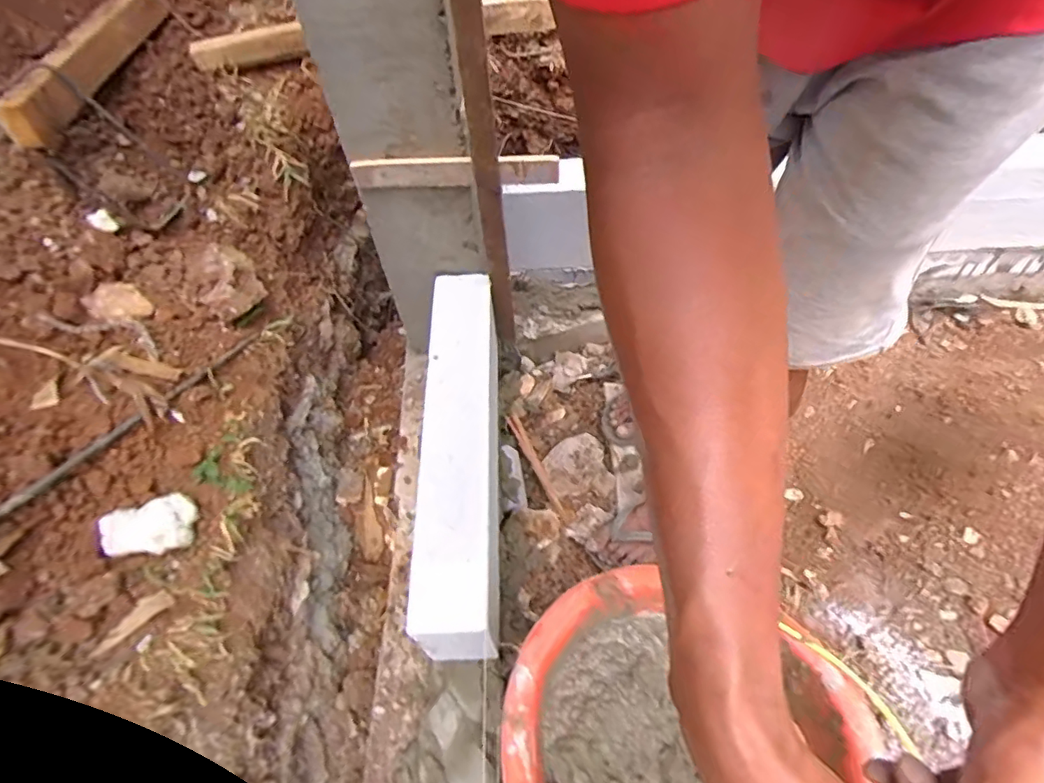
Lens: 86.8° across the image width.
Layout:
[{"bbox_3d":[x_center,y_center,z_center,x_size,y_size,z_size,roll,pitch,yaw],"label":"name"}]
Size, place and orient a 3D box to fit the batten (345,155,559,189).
[{"bbox_3d":[-0.096,-0.321,0.810,0.294,0.053,0.023,0,55,5],"label":"batten"}]

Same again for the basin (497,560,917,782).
[{"bbox_3d":[0.112,0.305,0.469,0.259,0.113,0.242,-2,55,3],"label":"basin"}]

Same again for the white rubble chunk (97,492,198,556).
[{"bbox_3d":[-0.474,0.171,0.705,0.096,0.045,0.061,-17,55,-7],"label":"white rubble chunk"}]

